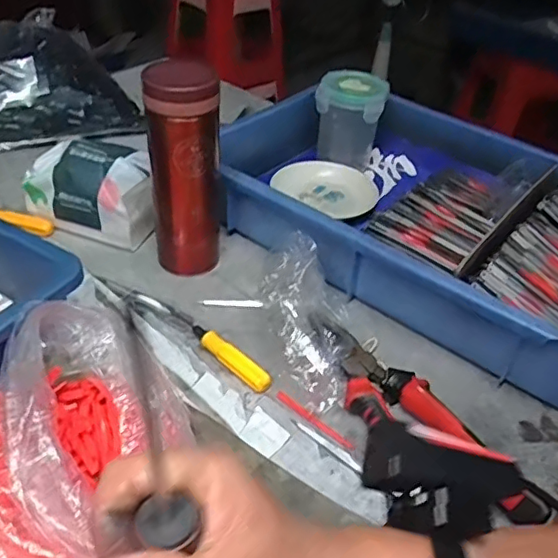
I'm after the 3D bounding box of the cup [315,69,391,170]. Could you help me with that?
[{"bbox_3d":[0.081,-0.184,0.703,0.078,0.108,0.076,5,40,-4],"label":"cup"}]

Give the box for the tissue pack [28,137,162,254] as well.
[{"bbox_3d":[-0.177,-0.089,0.585,0.135,0.075,0.071,17,41,11],"label":"tissue pack"}]

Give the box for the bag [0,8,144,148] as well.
[{"bbox_3d":[-0.315,-0.243,0.713,0.244,0.101,0.143,-12,44,-23],"label":"bag"}]

